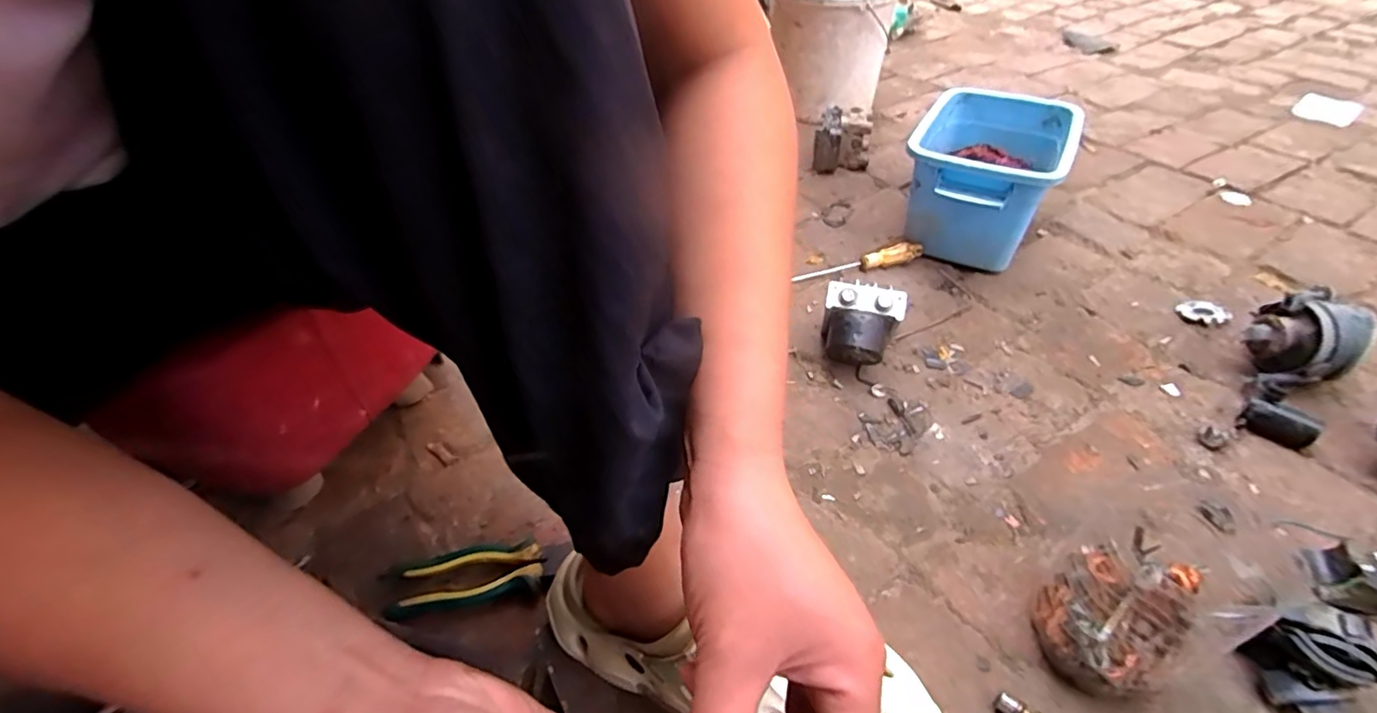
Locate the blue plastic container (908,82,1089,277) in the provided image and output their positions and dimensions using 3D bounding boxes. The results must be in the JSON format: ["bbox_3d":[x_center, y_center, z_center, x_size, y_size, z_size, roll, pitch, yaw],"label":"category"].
[{"bbox_3d":[0.439,-0.266,0.875,0.191,0.149,0.292,23,49,25],"label":"blue plastic container"}]

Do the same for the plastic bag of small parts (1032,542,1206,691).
[{"bbox_3d":[0.313,0.188,0.432,0.084,0.104,0.078,-32,51,-28],"label":"plastic bag of small parts"}]

